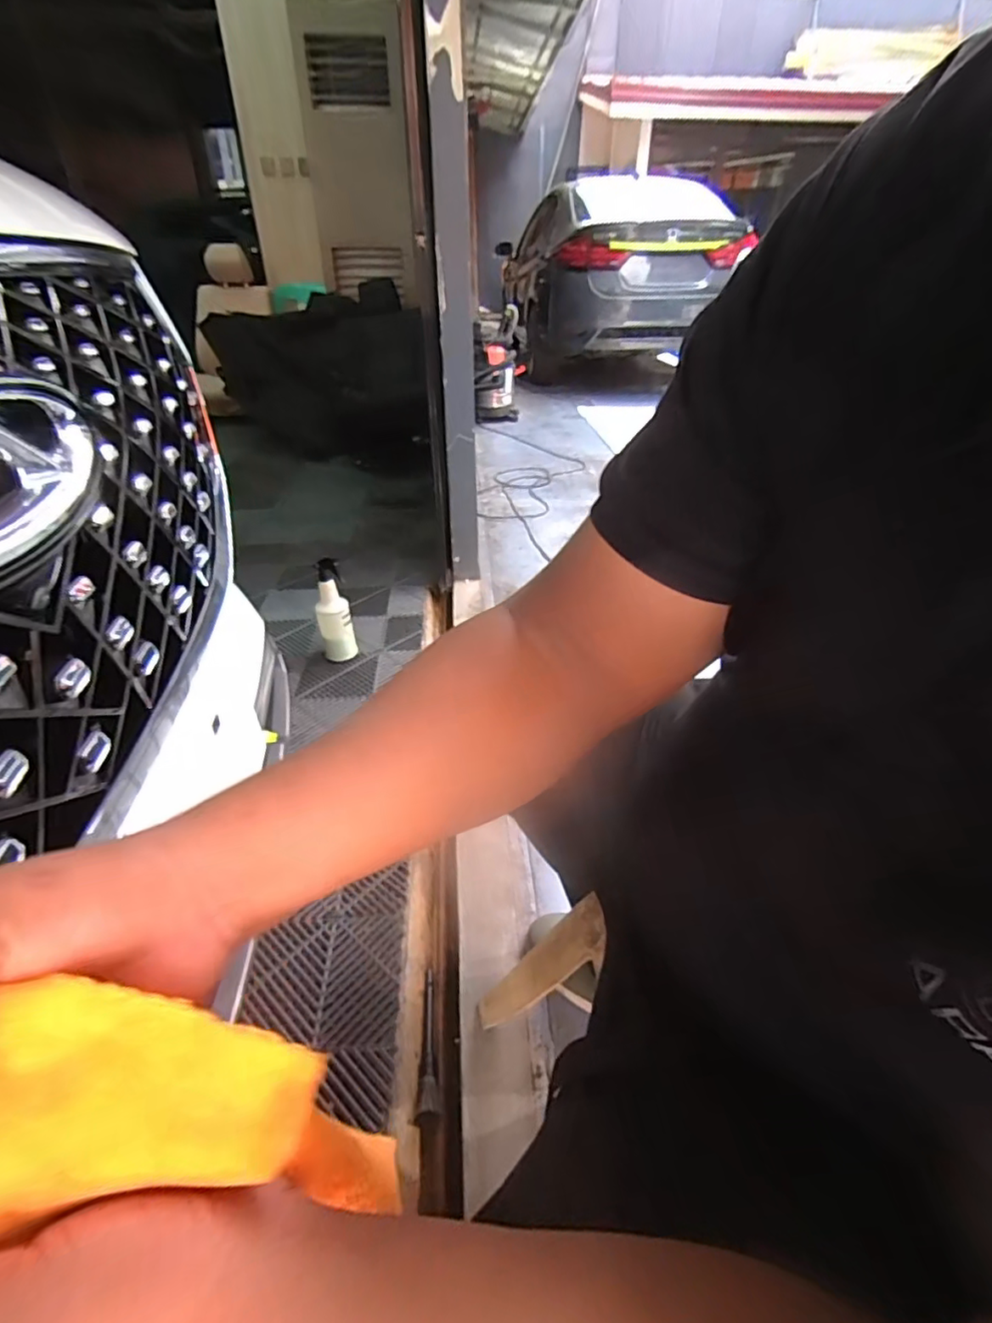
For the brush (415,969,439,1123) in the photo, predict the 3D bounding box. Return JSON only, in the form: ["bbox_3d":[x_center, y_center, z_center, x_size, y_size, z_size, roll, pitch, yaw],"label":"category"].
[{"bbox_3d":[-0.095,0.555,0.855,0.029,0.021,0.201,0,34,-2],"label":"brush"}]

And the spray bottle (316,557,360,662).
[{"bbox_3d":[-0.426,-0.128,1.527,0.091,0.276,0.078,-8,36,-13],"label":"spray bottle"}]

